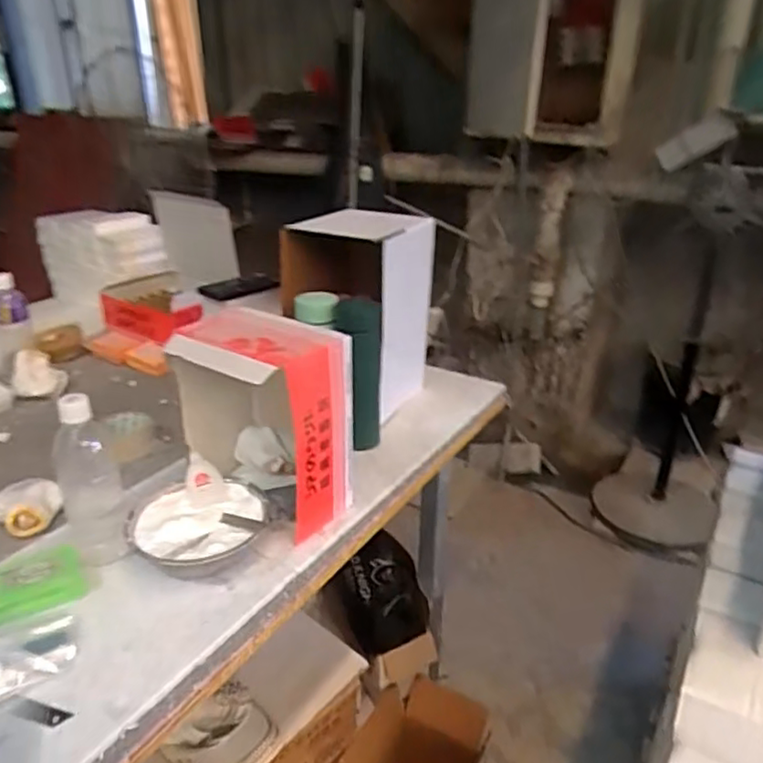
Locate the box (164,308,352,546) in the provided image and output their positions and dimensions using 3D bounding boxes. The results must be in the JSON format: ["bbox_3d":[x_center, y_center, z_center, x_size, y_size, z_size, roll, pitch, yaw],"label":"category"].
[{"bbox_3d":[-0.151,0.048,0.822,0.211,0.242,0.134,16,33,29],"label":"box"}]

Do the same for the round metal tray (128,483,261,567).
[{"bbox_3d":[-0.217,0.174,0.779,0.149,0.043,0.149,-2,29,1],"label":"round metal tray"}]

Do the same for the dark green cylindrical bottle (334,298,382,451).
[{"bbox_3d":[-0.028,-0.008,0.959,0.061,0.223,0.048,-4,8,-3],"label":"dark green cylindrical bottle"}]

